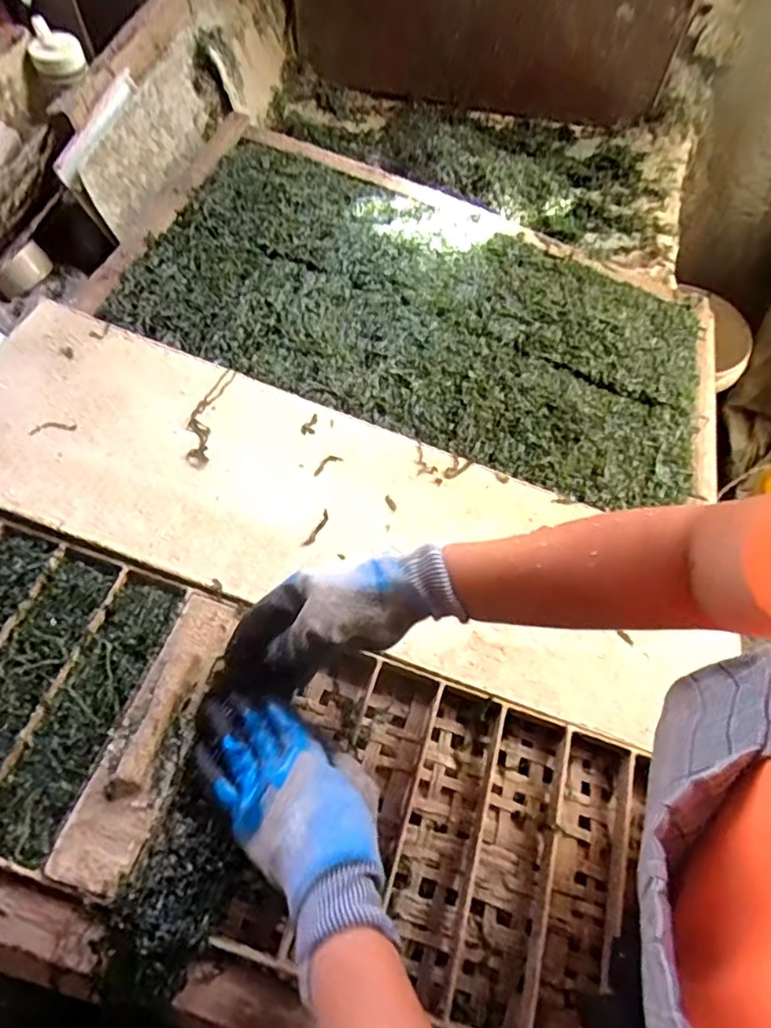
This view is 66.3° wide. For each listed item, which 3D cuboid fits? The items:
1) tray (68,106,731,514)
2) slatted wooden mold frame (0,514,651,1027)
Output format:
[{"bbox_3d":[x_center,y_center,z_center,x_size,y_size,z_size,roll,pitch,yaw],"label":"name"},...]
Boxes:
[{"bbox_3d":[0.069,-0.274,0.774,0.766,0.034,0.459,17,61,-4],"label":"tray"},{"bbox_3d":[-0.116,0.190,0.470,0.680,0.053,0.229,21,60,-2],"label":"slatted wooden mold frame"}]

